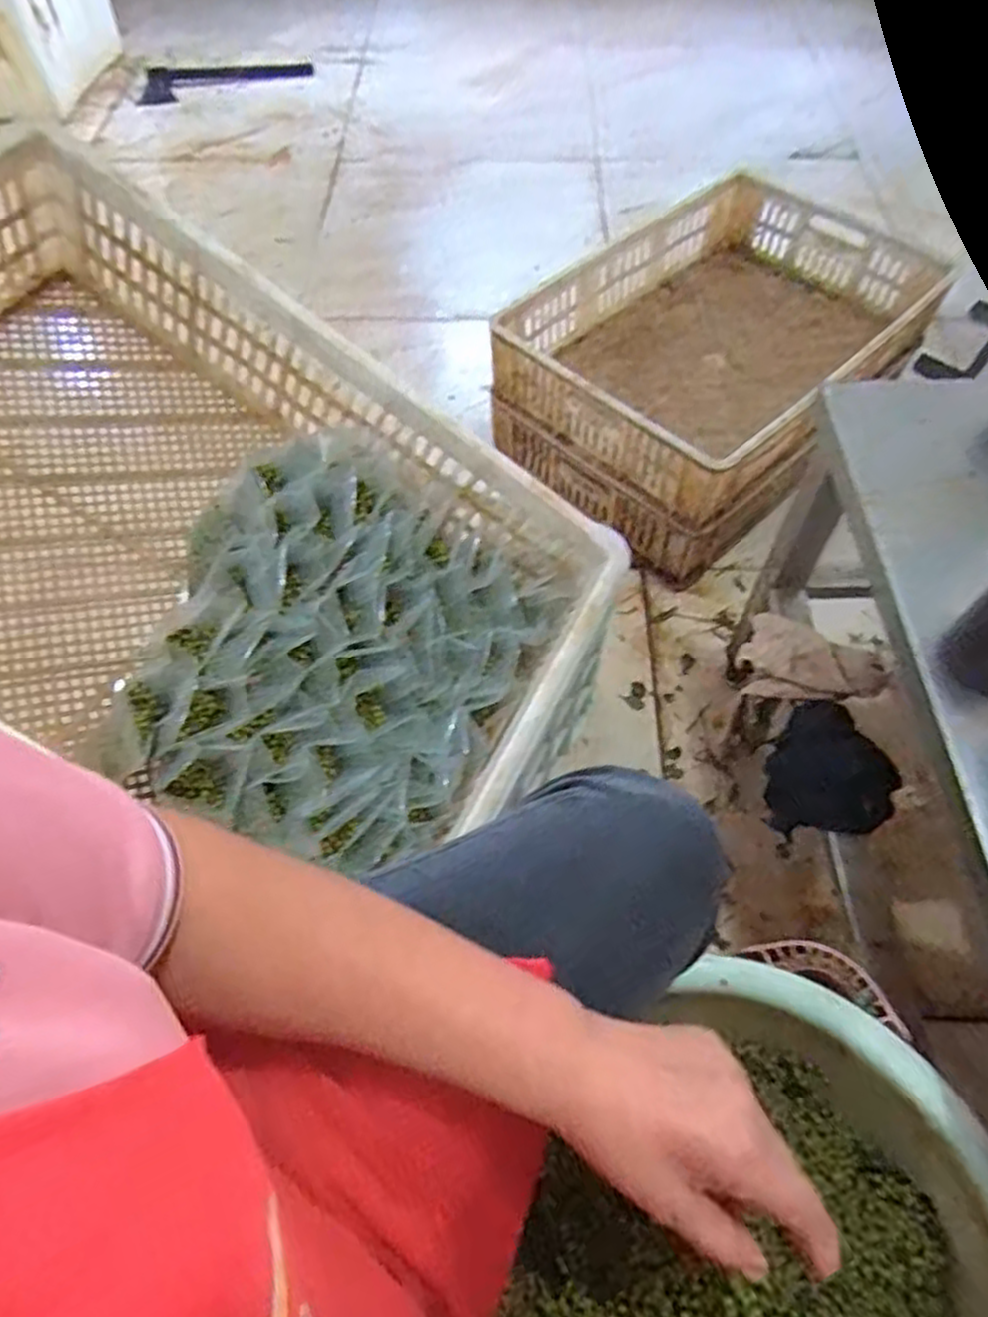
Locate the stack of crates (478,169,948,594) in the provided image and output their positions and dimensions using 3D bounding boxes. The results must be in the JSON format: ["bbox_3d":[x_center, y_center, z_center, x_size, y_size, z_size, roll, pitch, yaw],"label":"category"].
[{"bbox_3d":[0.347,-0.458,1.184,0.613,0.238,0.419,-39,66,-21],"label":"stack of crates"}]

